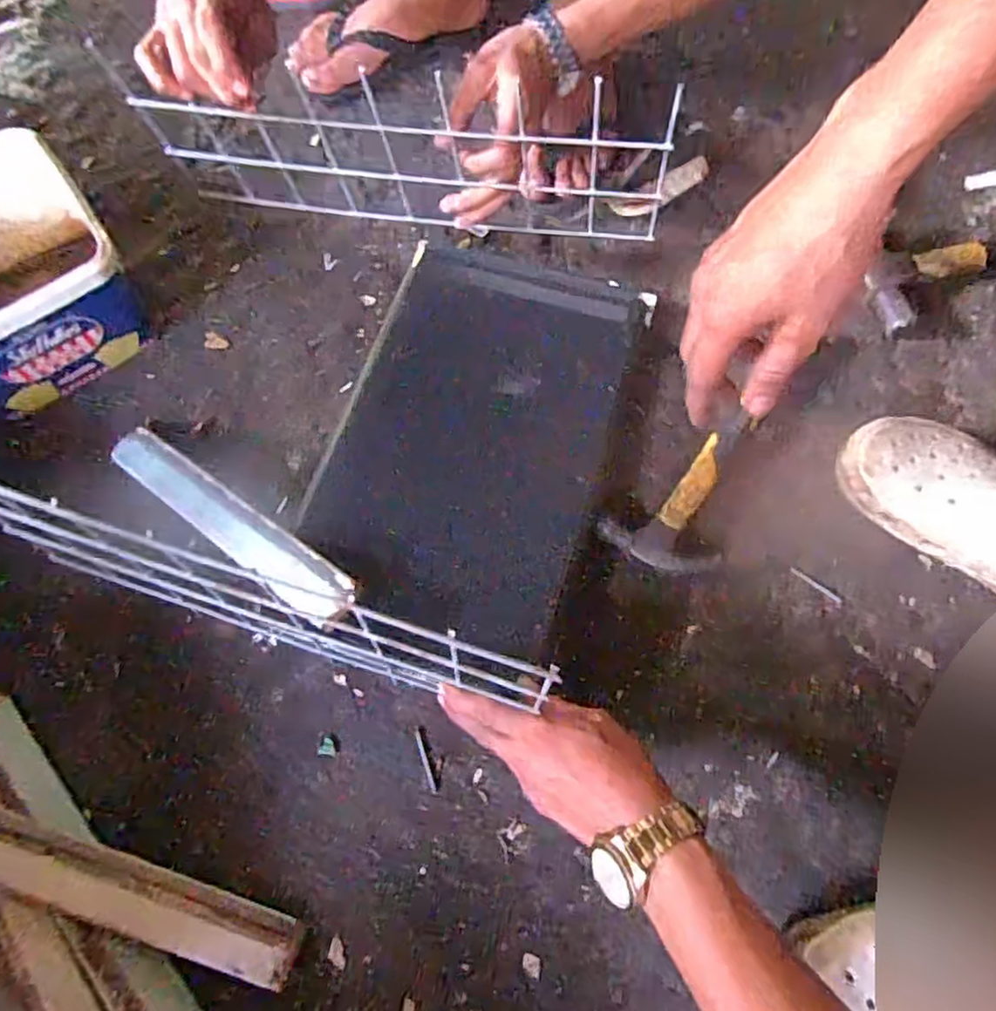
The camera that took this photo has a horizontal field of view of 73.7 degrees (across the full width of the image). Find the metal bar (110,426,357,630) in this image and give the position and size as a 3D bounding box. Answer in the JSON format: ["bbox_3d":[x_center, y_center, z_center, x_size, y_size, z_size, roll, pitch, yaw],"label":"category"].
[{"bbox_3d":[-0.221,0.010,0.536,0.280,0.013,0.042,31,72,23],"label":"metal bar"}]

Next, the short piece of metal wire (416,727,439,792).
[{"bbox_3d":[-0.053,0.189,0.495,0.007,0.004,0.047,-17,55,-8],"label":"short piece of metal wire"}]

